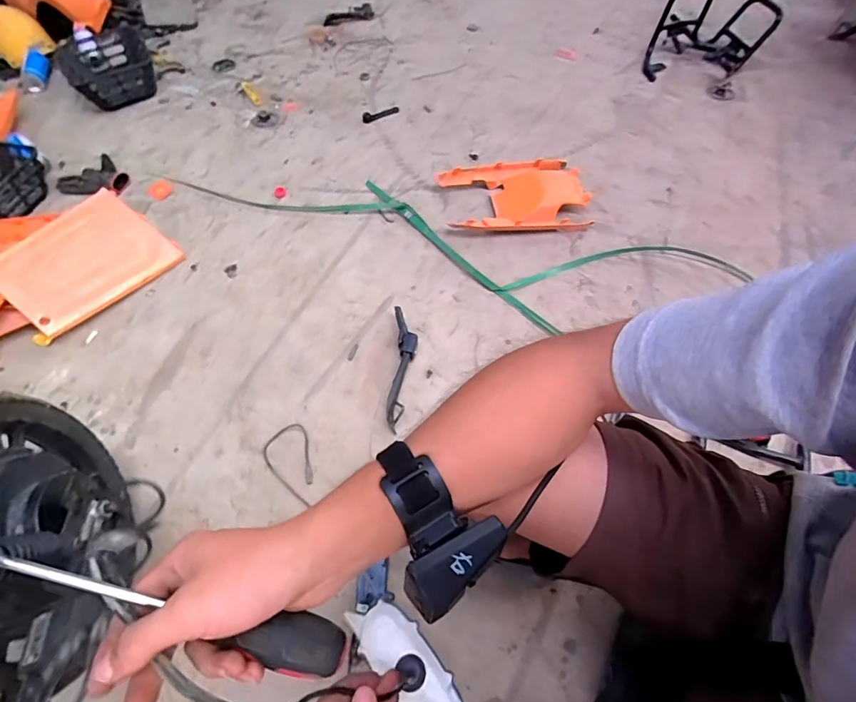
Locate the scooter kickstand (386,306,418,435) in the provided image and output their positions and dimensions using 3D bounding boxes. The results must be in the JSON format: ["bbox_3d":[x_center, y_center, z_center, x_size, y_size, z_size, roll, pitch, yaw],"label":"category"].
[{"bbox_3d":[-0.050,0.029,0.899,0.051,0.048,0.270,1,58,3],"label":"scooter kickstand"}]

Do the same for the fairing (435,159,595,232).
[{"bbox_3d":[0.227,-0.411,1.161,0.372,0.047,0.278,-7,58,-2],"label":"fairing"}]

